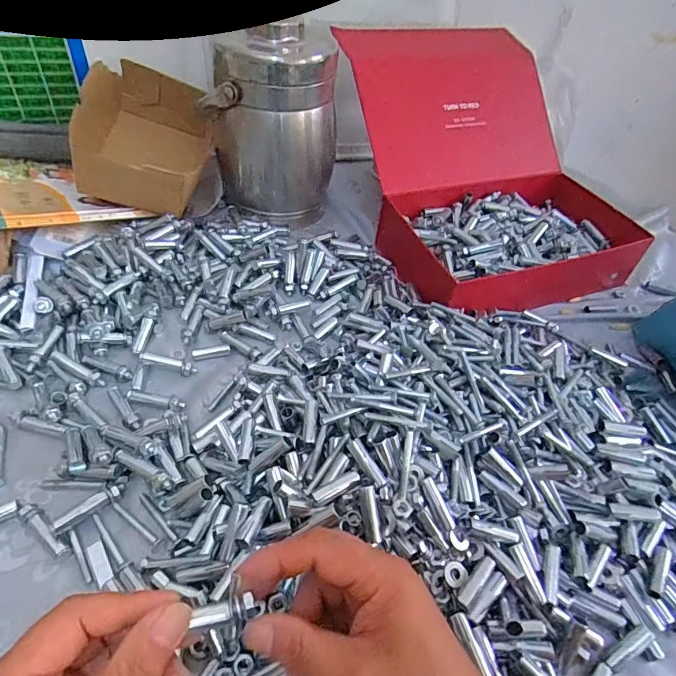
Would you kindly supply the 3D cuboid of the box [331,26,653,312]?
[{"bbox_3d":[0.199,-0.238,0.601,0.303,0.164,0.388,-9,50,-14],"label":"box"}]

